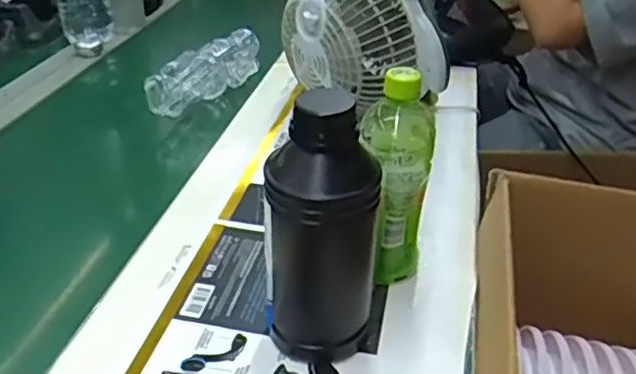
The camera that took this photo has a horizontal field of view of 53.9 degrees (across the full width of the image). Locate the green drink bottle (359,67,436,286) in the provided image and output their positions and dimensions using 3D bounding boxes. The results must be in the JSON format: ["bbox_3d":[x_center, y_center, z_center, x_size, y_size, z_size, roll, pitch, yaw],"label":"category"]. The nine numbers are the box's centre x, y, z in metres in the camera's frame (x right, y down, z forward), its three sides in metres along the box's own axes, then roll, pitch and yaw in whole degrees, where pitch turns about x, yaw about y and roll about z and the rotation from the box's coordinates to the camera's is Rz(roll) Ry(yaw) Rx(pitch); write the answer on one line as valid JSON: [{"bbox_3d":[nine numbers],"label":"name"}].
[{"bbox_3d":[0.069,-0.012,0.576,0.062,0.201,0.069,4,32,3],"label":"green drink bottle"}]

